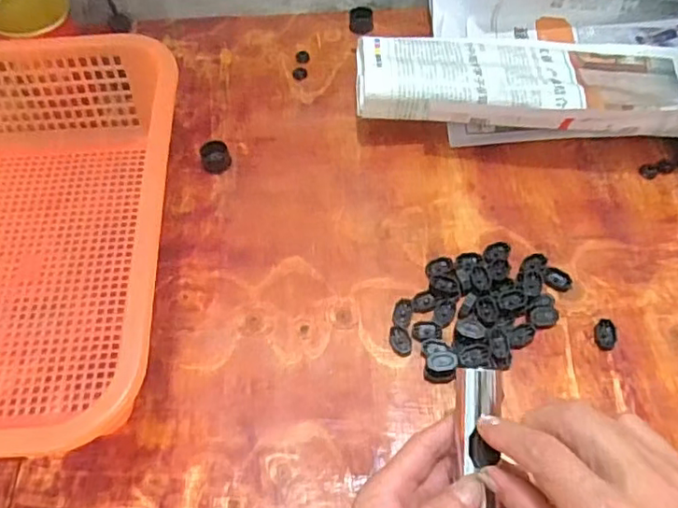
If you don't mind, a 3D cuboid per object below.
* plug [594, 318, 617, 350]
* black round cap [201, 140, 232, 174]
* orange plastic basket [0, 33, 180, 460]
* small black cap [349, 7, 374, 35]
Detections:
[{"bbox_3d":[0.195,0.058,0.429,0.015,0.005,0.023,10,58,8],"label":"plug"},{"bbox_3d":[-0.110,-0.087,0.525,0.024,0.016,0.023,-1,58,1],"label":"black round cap"},{"bbox_3d":[-0.245,-0.012,0.434,0.247,0.097,0.321,-5,58,-2],"label":"orange plastic basket"},{"bbox_3d":[0.023,-0.247,0.621,0.025,0.015,0.025,-2,58,0],"label":"small black cap"}]

